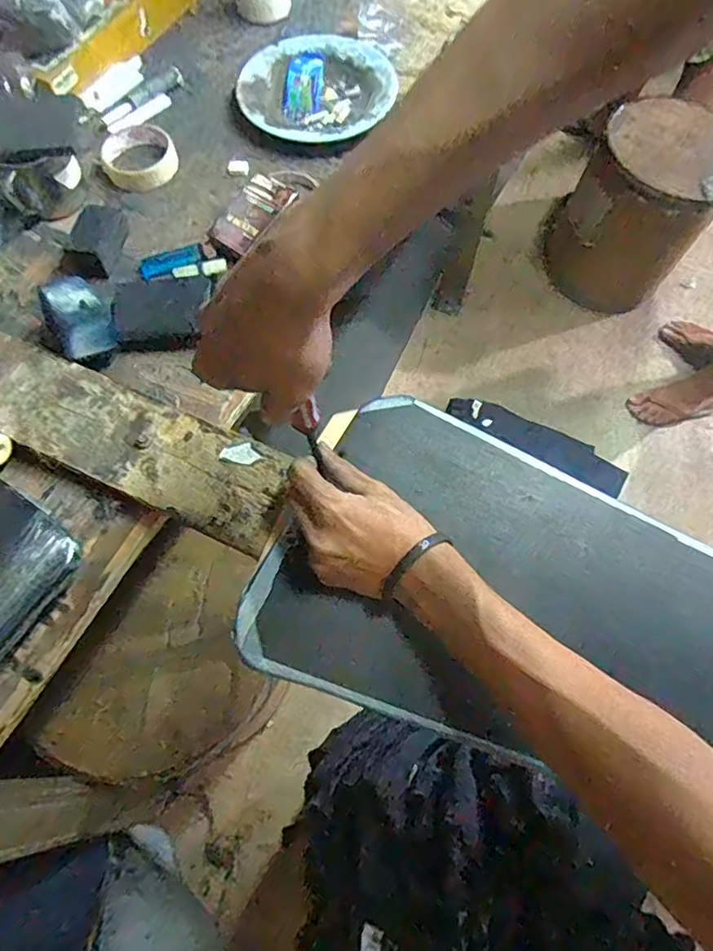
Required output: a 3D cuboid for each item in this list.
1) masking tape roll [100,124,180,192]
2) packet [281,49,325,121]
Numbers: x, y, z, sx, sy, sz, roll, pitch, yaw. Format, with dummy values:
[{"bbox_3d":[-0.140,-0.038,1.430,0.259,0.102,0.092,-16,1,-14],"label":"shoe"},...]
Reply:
[{"bbox_3d":[-0.257,-0.379,0.686,0.085,0.022,0.082,1,67,-2],"label":"masking tape roll"},{"bbox_3d":[-0.068,-0.503,0.740,0.052,0.020,0.106,6,67,0],"label":"packet"}]

